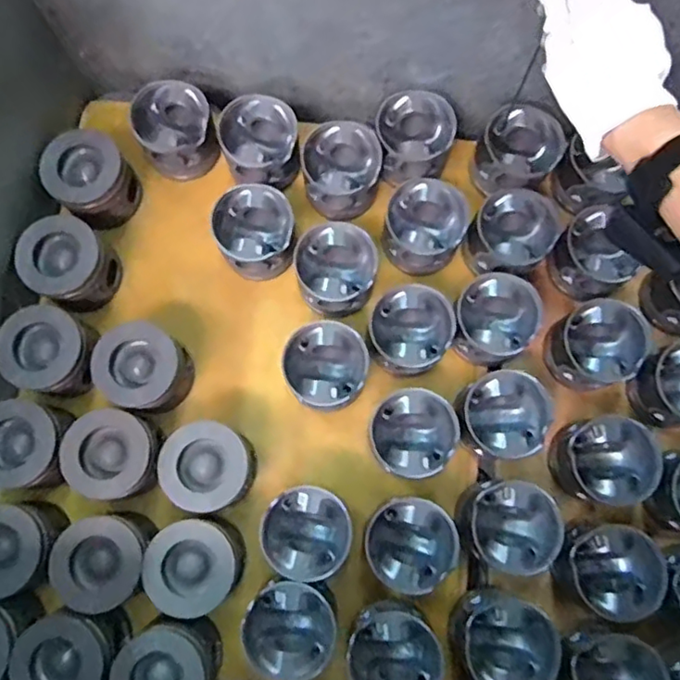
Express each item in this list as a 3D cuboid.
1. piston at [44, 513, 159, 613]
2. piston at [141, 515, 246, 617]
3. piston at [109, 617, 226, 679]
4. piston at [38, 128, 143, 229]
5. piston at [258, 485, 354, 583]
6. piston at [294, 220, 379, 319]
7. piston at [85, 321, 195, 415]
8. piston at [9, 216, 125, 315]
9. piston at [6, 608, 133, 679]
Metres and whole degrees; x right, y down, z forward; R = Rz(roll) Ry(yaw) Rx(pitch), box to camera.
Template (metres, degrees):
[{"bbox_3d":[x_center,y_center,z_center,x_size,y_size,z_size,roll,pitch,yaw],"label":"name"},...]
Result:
[{"bbox_3d":[-0.238,0.224,0.616,0.086,0.084,0.092,0,79,0],"label":"piston"},{"bbox_3d":[-0.145,0.226,0.618,0.084,0.075,0.085,0,79,0],"label":"piston"},{"bbox_3d":[-0.169,0.324,0.594,0.093,0.071,0.087,0,79,0],"label":"piston"},{"bbox_3d":[-0.281,-0.181,0.693,0.085,0.079,0.079,0,79,0],"label":"piston"},{"bbox_3d":[-0.032,0.194,0.623,0.088,0.073,0.085,0,79,0],"label":"piston"},{"bbox_3d":[-0.003,-0.079,0.675,0.087,0.056,0.092,0,79,0],"label":"piston"},{"bbox_3d":[-0.210,0.032,0.661,0.089,0.087,0.092,0,79,0],"label":"piston"},{"bbox_3d":[-0.301,-0.086,0.680,0.093,0.073,0.092,0,79,0],"label":"piston"},{"bbox_3d":[-0.263,0.309,0.592,0.097,0.067,0.090,0,79,0],"label":"piston"}]

